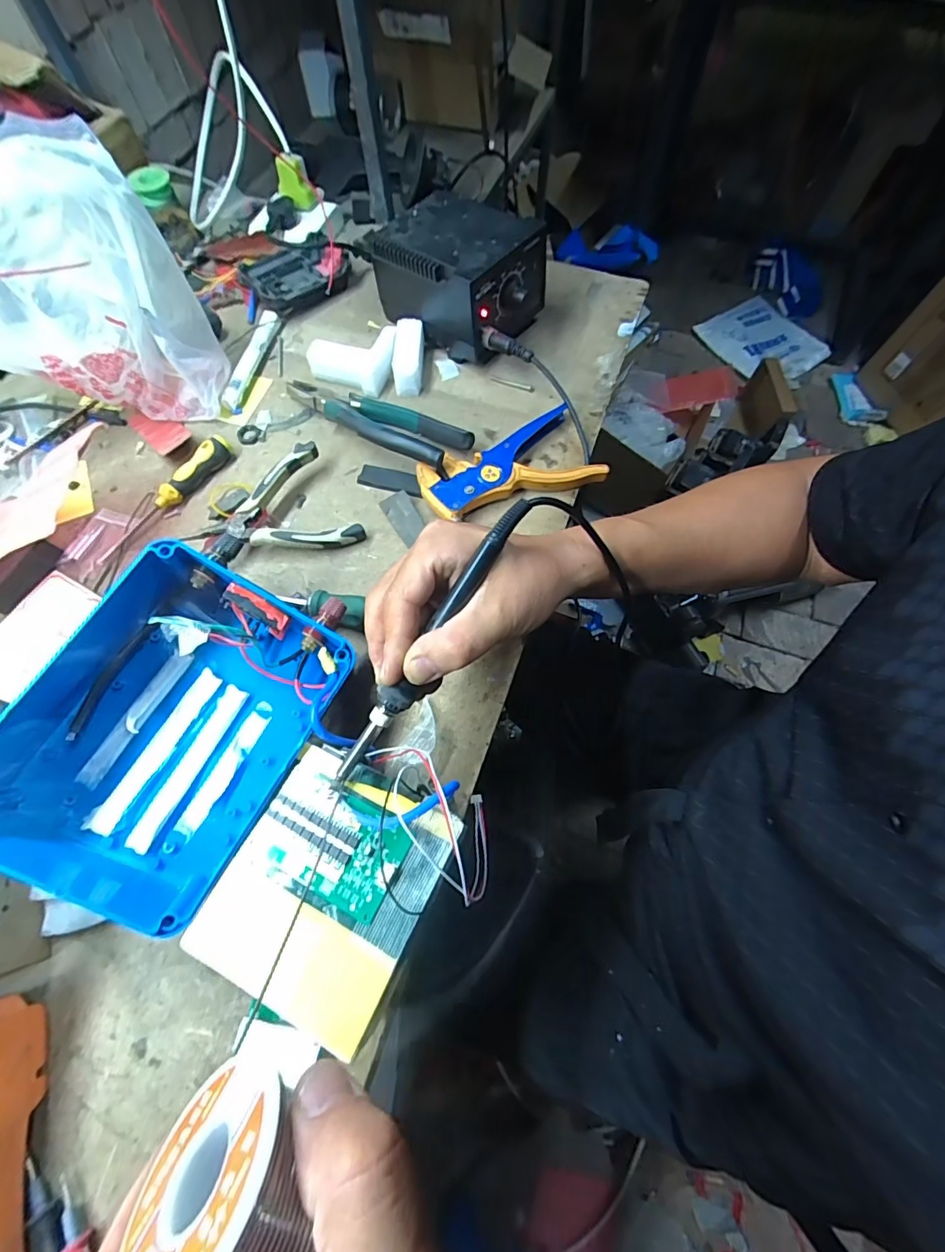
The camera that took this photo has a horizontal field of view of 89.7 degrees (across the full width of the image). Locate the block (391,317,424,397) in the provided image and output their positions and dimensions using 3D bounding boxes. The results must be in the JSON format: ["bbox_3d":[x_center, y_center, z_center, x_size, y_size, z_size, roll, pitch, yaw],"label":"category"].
[{"bbox_3d":[-0.066,-0.283,0.499,0.031,0.029,0.076,1,70,2],"label":"block"}]

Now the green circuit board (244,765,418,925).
[{"bbox_3d":[-0.085,0.129,0.284,0.088,0.004,0.057,22,72,9],"label":"green circuit board"}]

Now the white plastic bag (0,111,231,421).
[{"bbox_3d":[-0.343,-0.277,0.409,0.176,0.201,0.097,-14,70,-4],"label":"white plastic bag"}]

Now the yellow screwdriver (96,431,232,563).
[{"bbox_3d":[-0.287,-0.120,0.445,0.021,0.021,0.158,35,74,13],"label":"yellow screwdriver"}]

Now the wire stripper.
[{"bbox_3d":[0.035,-0.142,0.441,0.161,0.027,0.083,-26,71,-8],"label":"wire stripper"}]

